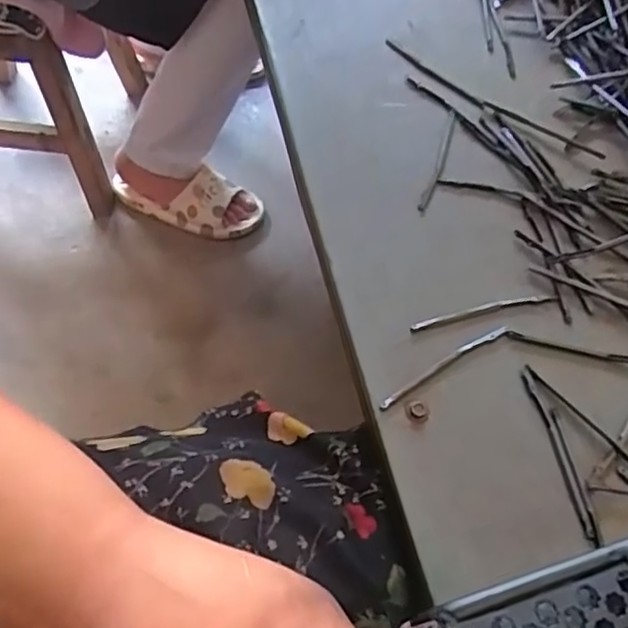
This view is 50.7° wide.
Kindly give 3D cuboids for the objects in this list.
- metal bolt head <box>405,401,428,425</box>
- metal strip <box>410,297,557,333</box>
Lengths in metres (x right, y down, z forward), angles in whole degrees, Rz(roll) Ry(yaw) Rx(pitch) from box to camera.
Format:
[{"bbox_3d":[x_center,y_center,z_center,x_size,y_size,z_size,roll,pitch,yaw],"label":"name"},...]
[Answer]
[{"bbox_3d":[0.058,0.055,0.372,0.013,0.005,0.013,2,58,-4],"label":"metal bolt head"},{"bbox_3d":[0.106,-0.002,0.414,0.096,0.004,0.007,-12,60,-12],"label":"metal strip"}]

